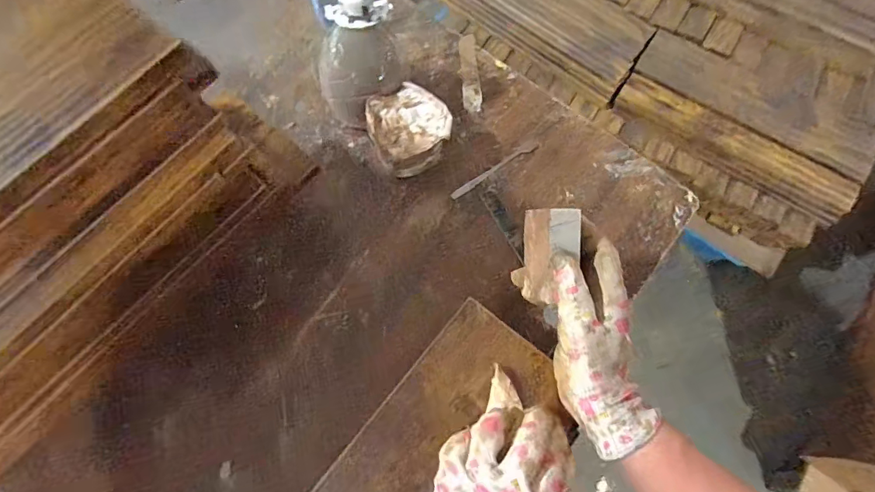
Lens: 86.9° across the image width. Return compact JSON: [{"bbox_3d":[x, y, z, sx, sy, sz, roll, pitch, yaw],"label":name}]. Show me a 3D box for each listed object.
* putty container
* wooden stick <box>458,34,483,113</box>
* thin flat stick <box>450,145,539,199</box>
[{"bbox_3d":[-0.030,-0.116,0.475,0.077,0.051,0.074,1,68,-2],"label":"putty container"},{"bbox_3d":[0.038,-0.206,0.545,0.023,0.006,0.116,1,65,-9],"label":"wooden stick"},{"bbox_3d":[0.062,-0.083,0.499,0.114,0.004,0.010,-33,73,-14],"label":"thin flat stick"}]

